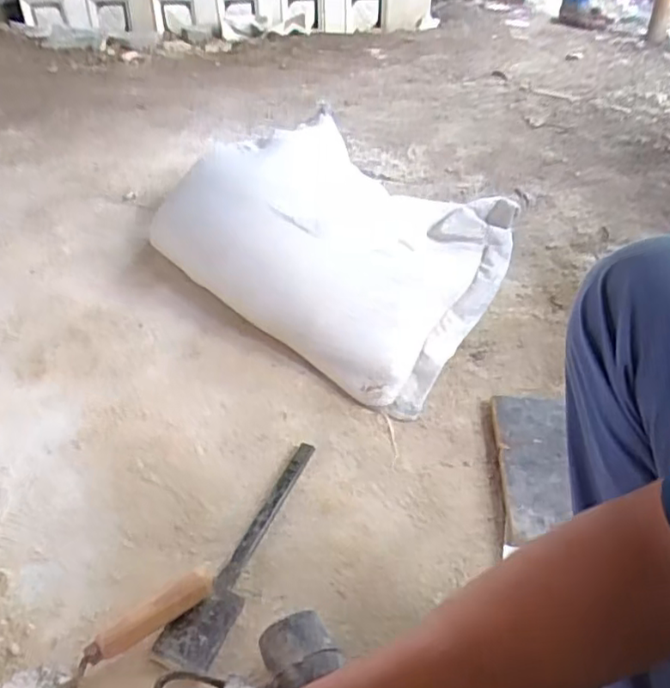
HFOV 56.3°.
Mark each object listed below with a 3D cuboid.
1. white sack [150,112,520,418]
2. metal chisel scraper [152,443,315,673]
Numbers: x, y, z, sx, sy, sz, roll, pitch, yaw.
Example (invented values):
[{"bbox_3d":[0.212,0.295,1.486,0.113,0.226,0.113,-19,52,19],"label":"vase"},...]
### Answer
[{"bbox_3d":[0.004,-0.186,1.109,0.536,0.200,0.472,22,45,23],"label":"white sack"},{"bbox_3d":[-0.101,0.235,0.756,0.063,0.013,0.316,16,43,17],"label":"metal chisel scraper"}]

